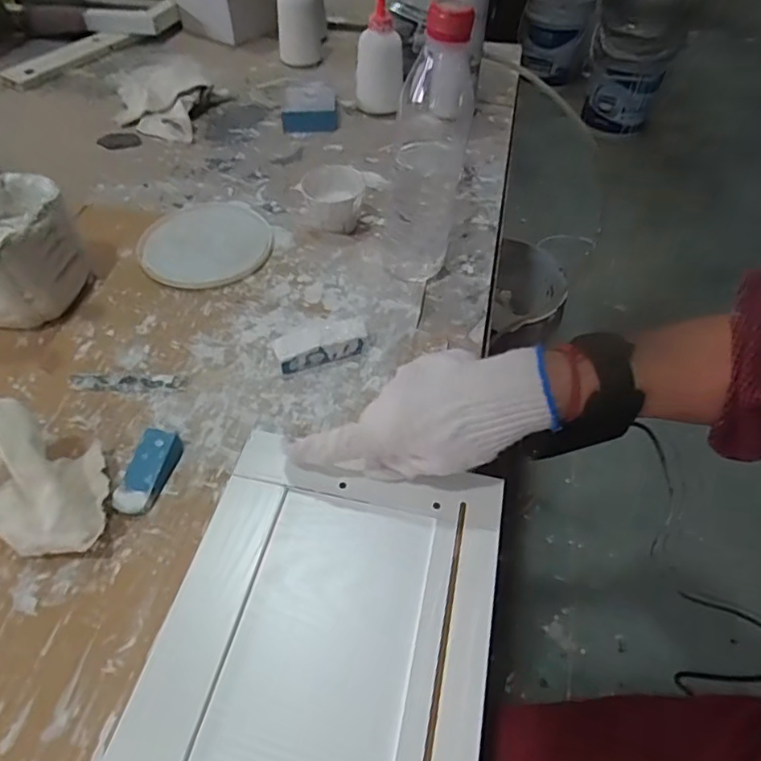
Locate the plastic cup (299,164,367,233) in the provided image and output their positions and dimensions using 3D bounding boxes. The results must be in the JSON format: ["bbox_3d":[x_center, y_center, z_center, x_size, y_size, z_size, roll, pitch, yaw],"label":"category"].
[{"bbox_3d":[-0.048,-0.181,0.591,0.063,0.051,0.063,-2,49,-3],"label":"plastic cup"}]

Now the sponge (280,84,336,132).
[{"bbox_3d":[-0.093,-0.357,0.757,0.072,0.026,0.077,-6,49,-7],"label":"sponge"}]

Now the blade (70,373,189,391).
[{"bbox_3d":[-0.199,0.001,0.454,0.092,0.004,0.016,1,49,0],"label":"blade"}]

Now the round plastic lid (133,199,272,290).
[{"bbox_3d":[-0.168,-0.141,0.569,0.122,0.012,0.137,12,49,8],"label":"round plastic lid"}]

